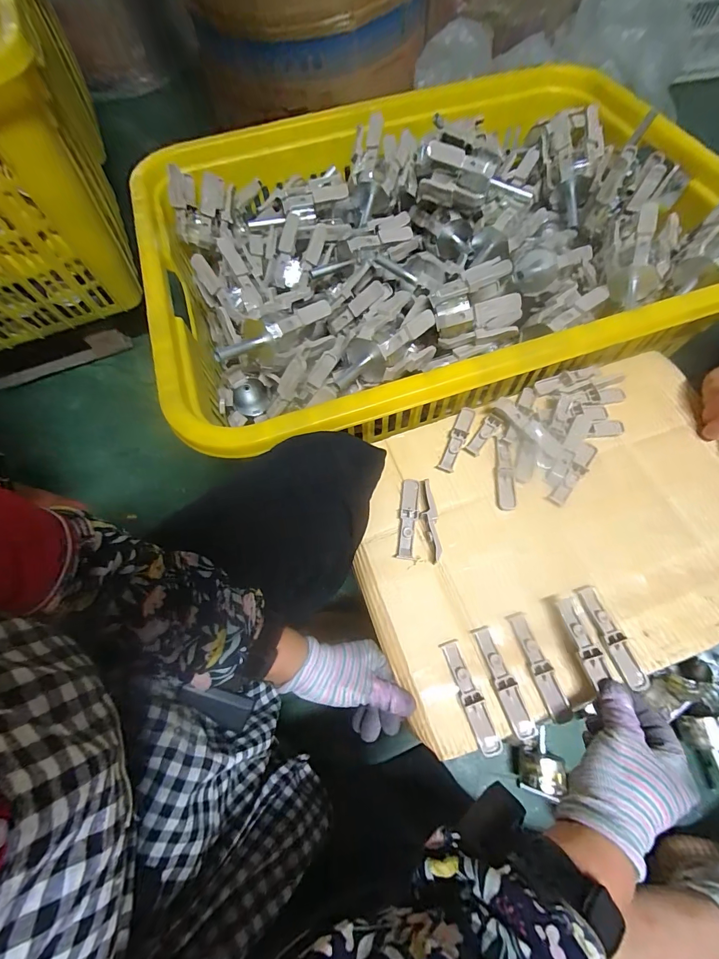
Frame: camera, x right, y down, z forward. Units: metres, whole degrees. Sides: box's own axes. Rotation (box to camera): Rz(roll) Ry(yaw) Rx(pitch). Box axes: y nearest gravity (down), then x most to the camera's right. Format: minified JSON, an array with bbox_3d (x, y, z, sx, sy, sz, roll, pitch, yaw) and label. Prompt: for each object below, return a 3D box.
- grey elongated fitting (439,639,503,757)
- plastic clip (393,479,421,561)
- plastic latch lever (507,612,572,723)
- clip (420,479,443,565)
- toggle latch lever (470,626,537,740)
[{"bbox_3d":[0.109,0.212,0.371,0.020,0.015,0.102,-20,67,-6],"label":"grey elongated fitting"},{"bbox_3d":[0.060,0.045,0.449,0.024,0.008,0.098,7,67,6],"label":"plastic clip"},{"bbox_3d":[0.180,0.186,0.379,0.020,0.015,0.101,-20,67,-6],"label":"plastic latch lever"},{"bbox_3d":[0.083,0.046,0.440,0.018,0.020,0.097,-4,66,1],"label":"clip"},{"bbox_3d":[0.143,0.200,0.378,0.021,0.015,0.101,-20,67,-6],"label":"toggle latch lever"}]

